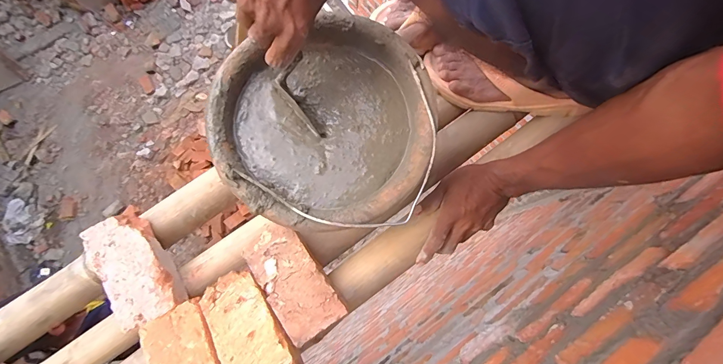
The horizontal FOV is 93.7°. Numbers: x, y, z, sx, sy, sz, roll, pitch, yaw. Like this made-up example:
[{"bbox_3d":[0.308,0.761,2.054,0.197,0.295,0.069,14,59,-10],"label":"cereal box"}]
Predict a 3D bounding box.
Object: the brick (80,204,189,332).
[{"bbox_3d":[-0.320,0.122,0.478,0.087,0.043,0.155,-33,79,-7],"label":"brick"}]

